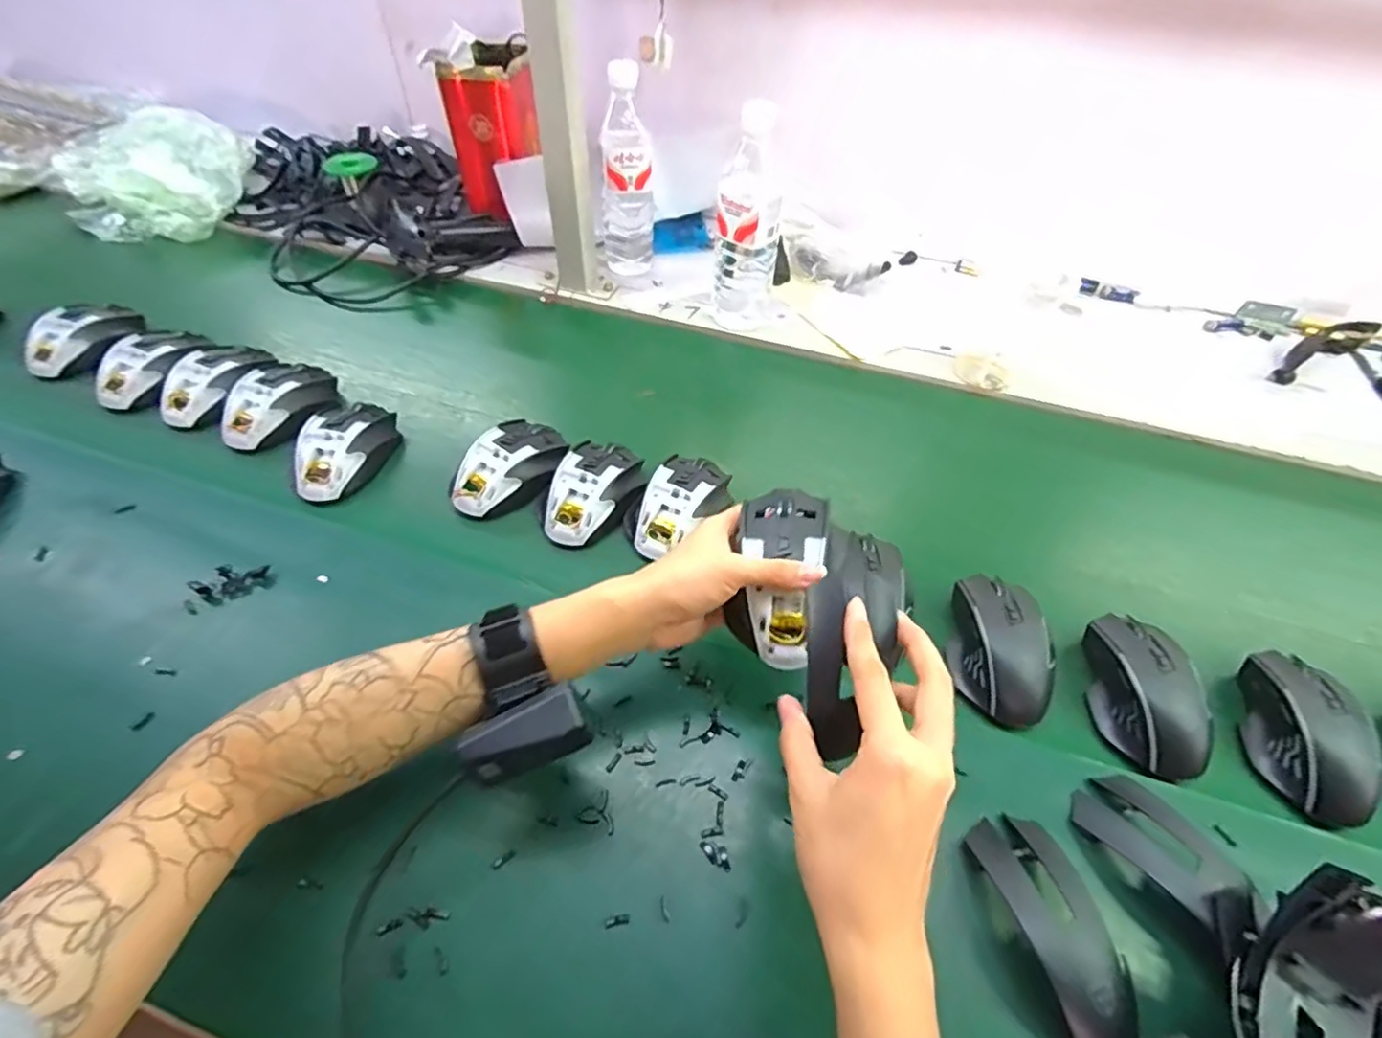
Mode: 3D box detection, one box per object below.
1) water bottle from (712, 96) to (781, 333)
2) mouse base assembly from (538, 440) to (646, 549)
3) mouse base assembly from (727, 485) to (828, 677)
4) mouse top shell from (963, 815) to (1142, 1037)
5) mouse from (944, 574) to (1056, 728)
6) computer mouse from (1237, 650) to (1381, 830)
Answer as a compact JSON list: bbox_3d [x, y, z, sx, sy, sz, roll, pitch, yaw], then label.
[{"bbox_3d":[0.061,-0.305,0.667,0.070,0.223,0.067,6,50,2],"label":"water bottle"},{"bbox_3d":[-0.087,-0.026,0.549,0.071,0.034,0.110,23,53,16],"label":"mouse base assembly"},{"bbox_3d":[0.055,0.033,0.395,0.055,0.032,0.116,8,74,3],"label":"mouse base assembly"},{"bbox_3d":[0.206,0.227,0.343,0.050,0.030,0.117,-9,51,-10],"label":"mouse top shell"},{"bbox_3d":[0.231,0.093,0.461,0.064,0.034,0.107,15,51,9],"label":"mouse"},{"bbox_3d":[0.426,0.146,0.430,0.062,0.037,0.116,12,50,7],"label":"computer mouse"}]

